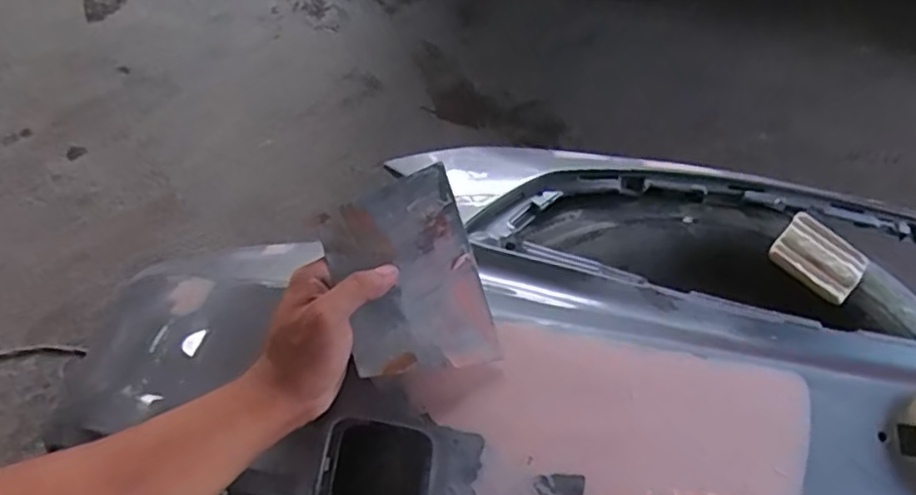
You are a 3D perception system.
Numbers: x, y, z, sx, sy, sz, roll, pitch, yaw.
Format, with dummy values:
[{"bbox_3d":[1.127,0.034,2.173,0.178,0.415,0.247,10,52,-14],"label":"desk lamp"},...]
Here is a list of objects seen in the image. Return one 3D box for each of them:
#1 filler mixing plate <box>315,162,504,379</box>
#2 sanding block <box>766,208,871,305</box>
[{"bbox_3d":[-0.034,0.020,0.450,0.097,0.007,0.137,-16,81,-16],"label":"filler mixing plate"},{"bbox_3d":[0.311,0.007,0.557,0.071,0.018,0.054,41,71,14],"label":"sanding block"}]

